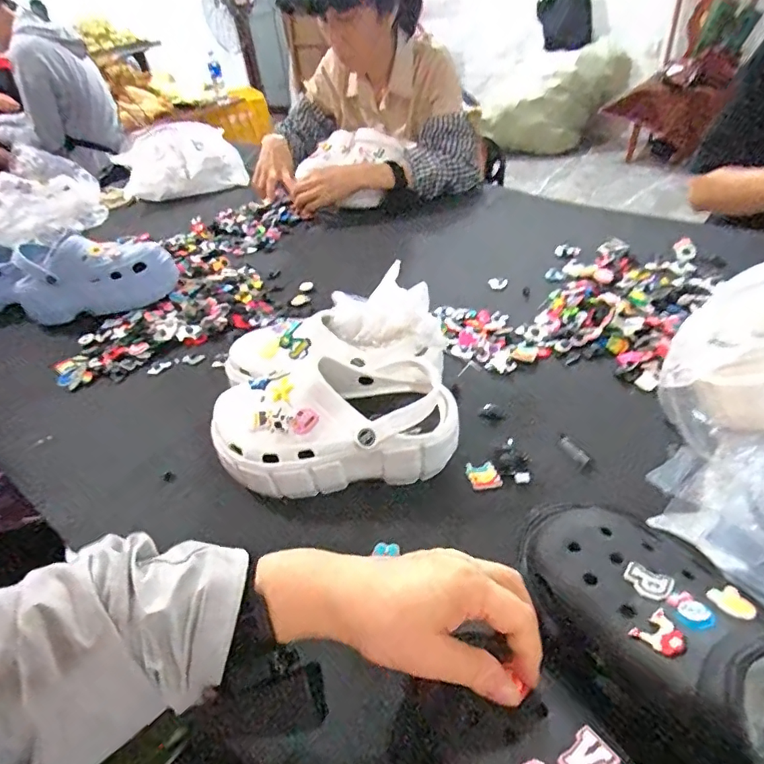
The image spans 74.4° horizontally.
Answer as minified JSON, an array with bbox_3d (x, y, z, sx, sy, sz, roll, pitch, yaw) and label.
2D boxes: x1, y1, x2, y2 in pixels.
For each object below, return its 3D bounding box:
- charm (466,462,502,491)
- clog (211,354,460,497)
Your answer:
[{"bbox_3d":[0.100,0.091,0.496,0.032,0.004,0.031,-4,40,5],"label":"charm"},{"bbox_3d":[-0.047,0.043,0.497,0.236,0.112,0.094,-5,40,3],"label":"clog"}]

